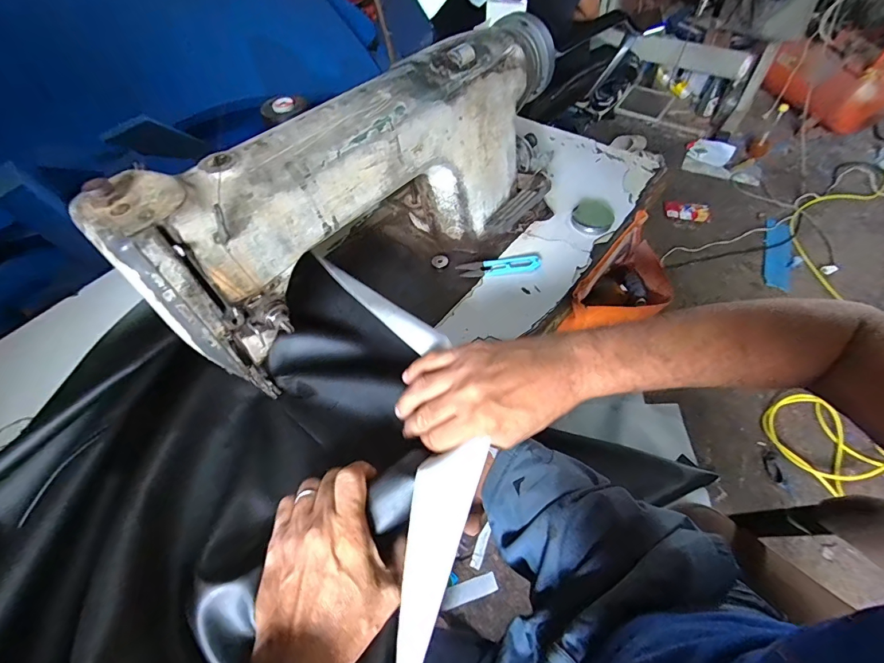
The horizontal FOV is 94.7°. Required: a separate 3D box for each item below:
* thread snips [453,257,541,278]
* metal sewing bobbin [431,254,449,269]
[{"bbox_3d":[0.072,-0.081,0.513,0.100,0.016,0.026,-1,55,3],"label":"thread snips"},{"bbox_3d":[-0.002,-0.091,0.530,0.020,0.006,0.019,-29,58,-15],"label":"metal sewing bobbin"}]

